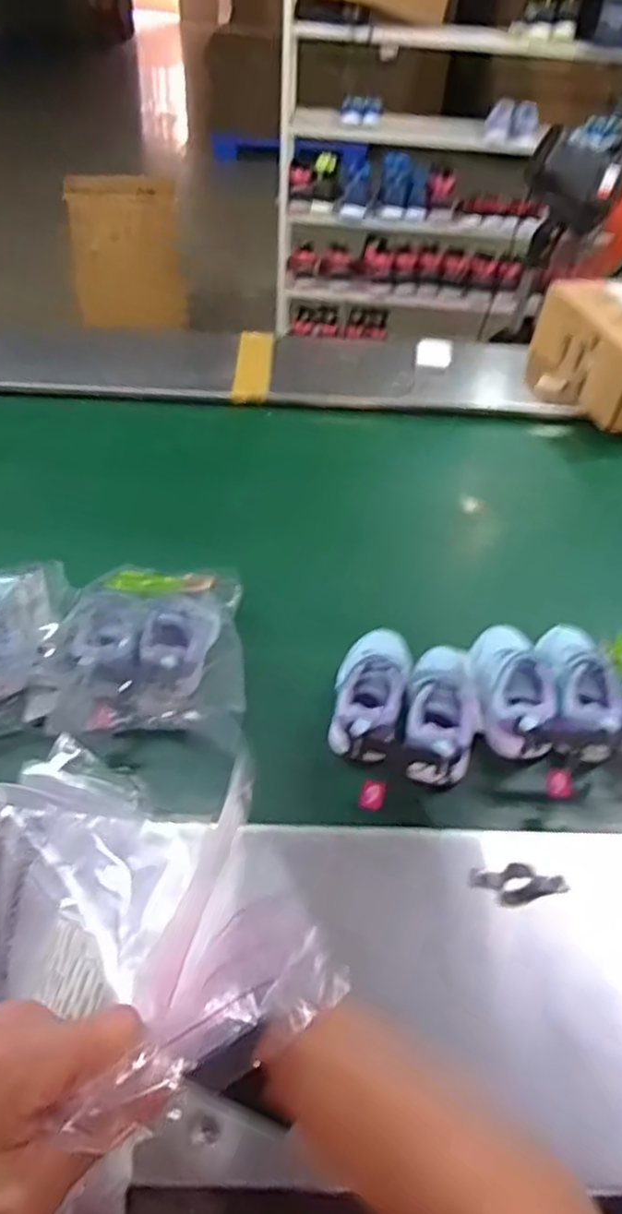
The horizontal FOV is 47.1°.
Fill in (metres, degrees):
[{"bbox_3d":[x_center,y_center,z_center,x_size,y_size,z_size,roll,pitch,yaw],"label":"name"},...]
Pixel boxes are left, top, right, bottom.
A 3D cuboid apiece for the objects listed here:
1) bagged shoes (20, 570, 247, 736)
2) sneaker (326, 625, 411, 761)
[{"bbox_3d":[-0.180,0.041,0.746,0.213,0.075,0.221,-2,46,-6],"label":"bagged shoes"},{"bbox_3d":[0.055,0.090,0.716,0.072,0.060,0.160,14,46,9],"label":"sneaker"}]

